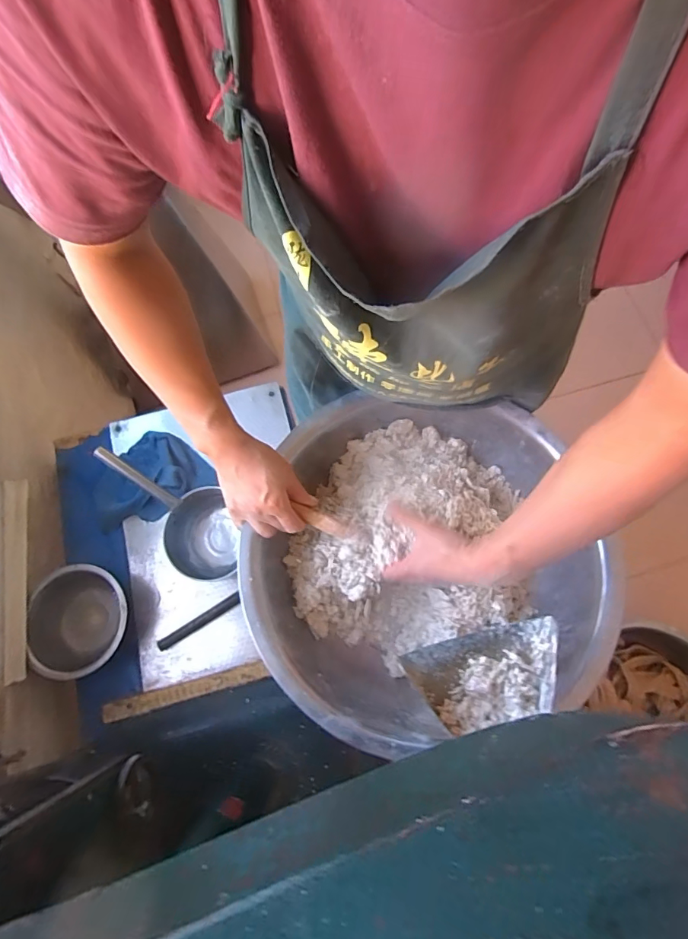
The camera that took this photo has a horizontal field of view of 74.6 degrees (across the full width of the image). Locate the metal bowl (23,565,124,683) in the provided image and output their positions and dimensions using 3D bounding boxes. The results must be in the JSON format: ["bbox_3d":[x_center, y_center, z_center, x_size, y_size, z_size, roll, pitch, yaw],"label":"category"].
[{"bbox_3d":[-0.474,0.275,0.833,0.164,0.077,0.183,-11,73,-1],"label":"metal bowl"}]

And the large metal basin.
[{"bbox_3d":[0.087,0.110,0.603,0.412,0.121,0.399,-1,73,2],"label":"large metal basin"}]

